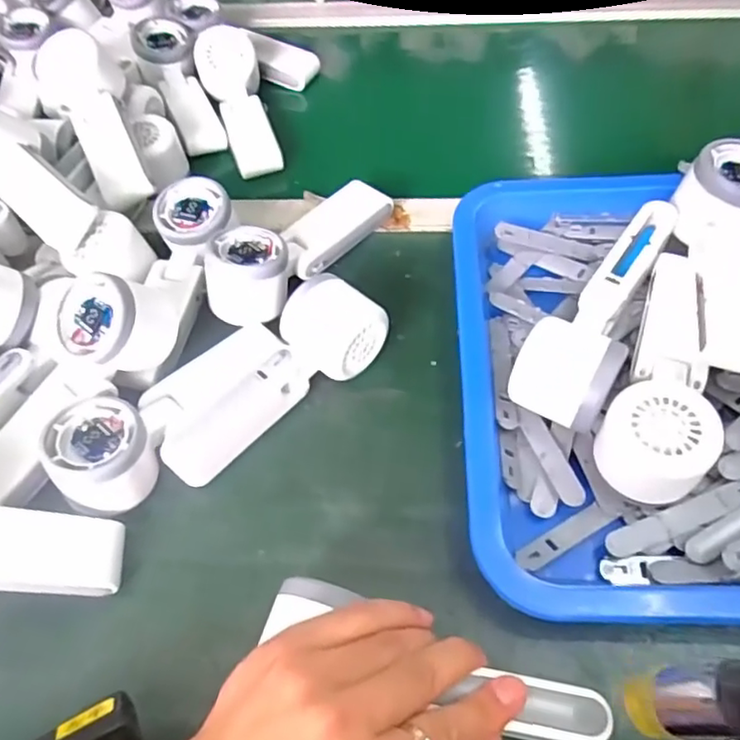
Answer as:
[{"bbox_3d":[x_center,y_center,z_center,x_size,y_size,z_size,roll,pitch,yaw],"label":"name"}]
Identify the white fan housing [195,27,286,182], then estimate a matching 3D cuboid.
[{"bbox_3d":[-0.122,-0.248,0.570,0.057,0.041,0.150,-15,74,-7],"label":"white fan housing"}]

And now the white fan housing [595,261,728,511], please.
[{"bbox_3d":[0.177,0.006,0.361,0.054,0.054,0.160,21,59,17],"label":"white fan housing"}]

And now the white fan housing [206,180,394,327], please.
[{"bbox_3d":[-0.053,-0.100,0.456,0.054,0.047,0.160,31,63,23],"label":"white fan housing"}]

